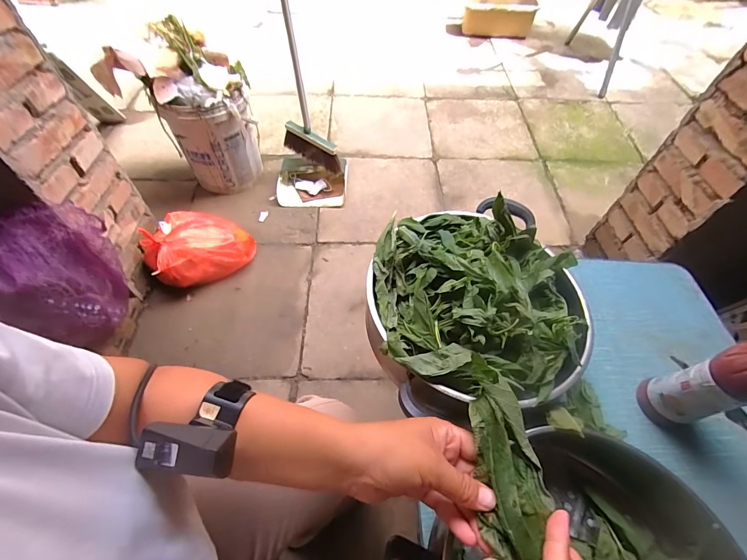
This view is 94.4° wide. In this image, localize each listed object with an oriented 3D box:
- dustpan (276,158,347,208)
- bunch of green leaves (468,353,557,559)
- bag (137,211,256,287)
[{"bbox_3d":[-0.248,-0.398,1.397,0.271,0.095,0.199,1,57,-3],"label":"dustpan"},{"bbox_3d":[0.114,0.147,0.294,0.058,0.030,0.157,1,59,-3],"label":"bunch of green leaves"},{"bbox_3d":[-0.564,-0.102,1.127,0.299,0.185,0.186,-37,64,-24],"label":"bag"}]

